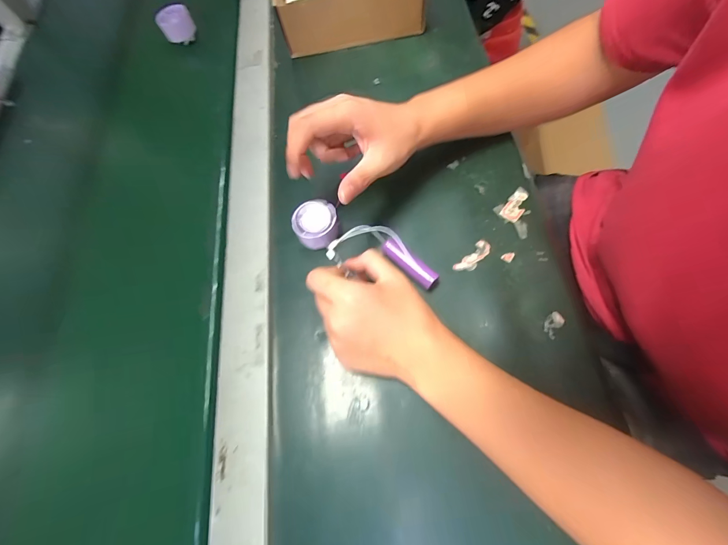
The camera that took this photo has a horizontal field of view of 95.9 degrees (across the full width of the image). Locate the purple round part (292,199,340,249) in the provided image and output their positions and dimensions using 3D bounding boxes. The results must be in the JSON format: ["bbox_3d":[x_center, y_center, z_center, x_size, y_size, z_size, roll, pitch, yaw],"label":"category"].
[{"bbox_3d":[-0.052,-0.053,0.361,0.047,0.024,0.048,-3,68,6],"label":"purple round part"}]

